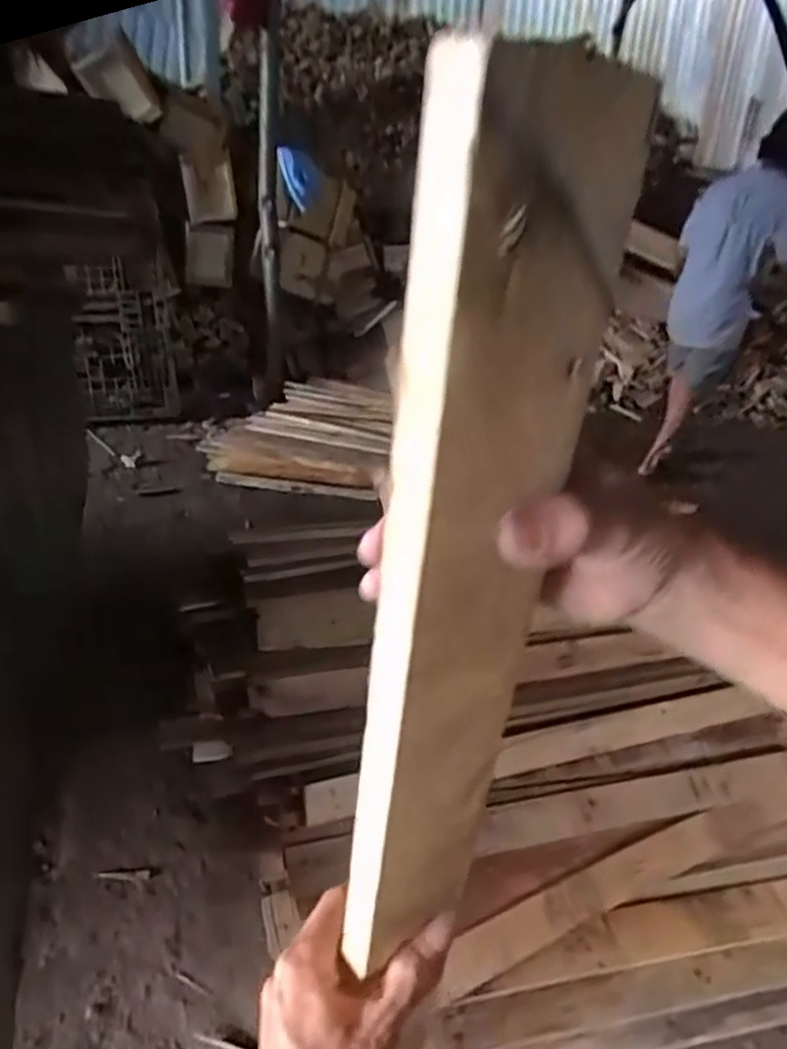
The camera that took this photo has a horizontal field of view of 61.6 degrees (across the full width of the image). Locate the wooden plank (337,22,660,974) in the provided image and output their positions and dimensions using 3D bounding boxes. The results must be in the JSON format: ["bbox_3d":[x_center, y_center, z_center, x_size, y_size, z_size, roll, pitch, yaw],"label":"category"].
[{"bbox_3d":[0.027,0.042,0.253,0.075,0.367,0.021,-12,34,-28],"label":"wooden plank"}]

